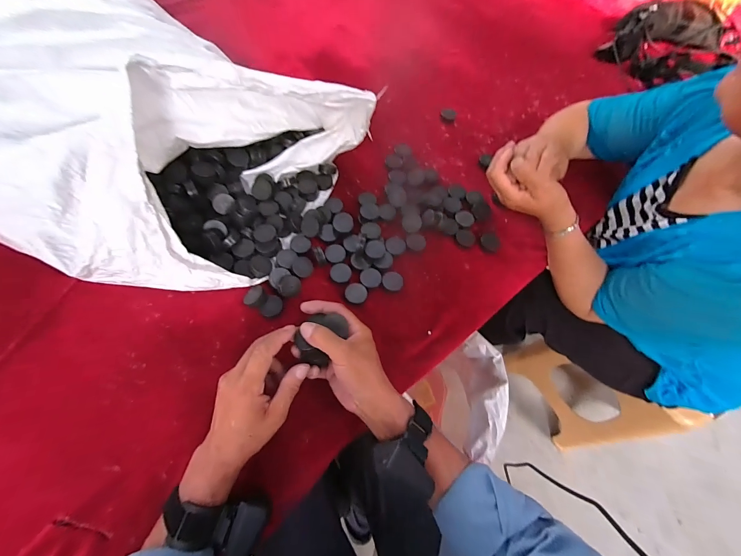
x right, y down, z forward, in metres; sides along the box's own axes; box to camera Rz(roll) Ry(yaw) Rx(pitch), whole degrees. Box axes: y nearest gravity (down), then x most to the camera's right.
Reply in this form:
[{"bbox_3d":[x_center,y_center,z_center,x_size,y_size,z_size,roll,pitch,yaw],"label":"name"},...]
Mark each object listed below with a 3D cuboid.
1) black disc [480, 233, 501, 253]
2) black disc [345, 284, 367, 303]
[{"bbox_3d":[0.201,-0.060,0.524,0.034,0.006,0.034,1,62,-2],"label":"black disc"},{"bbox_3d":[-0.021,0.023,0.467,0.031,0.006,0.031,0,62,-3],"label":"black disc"}]

